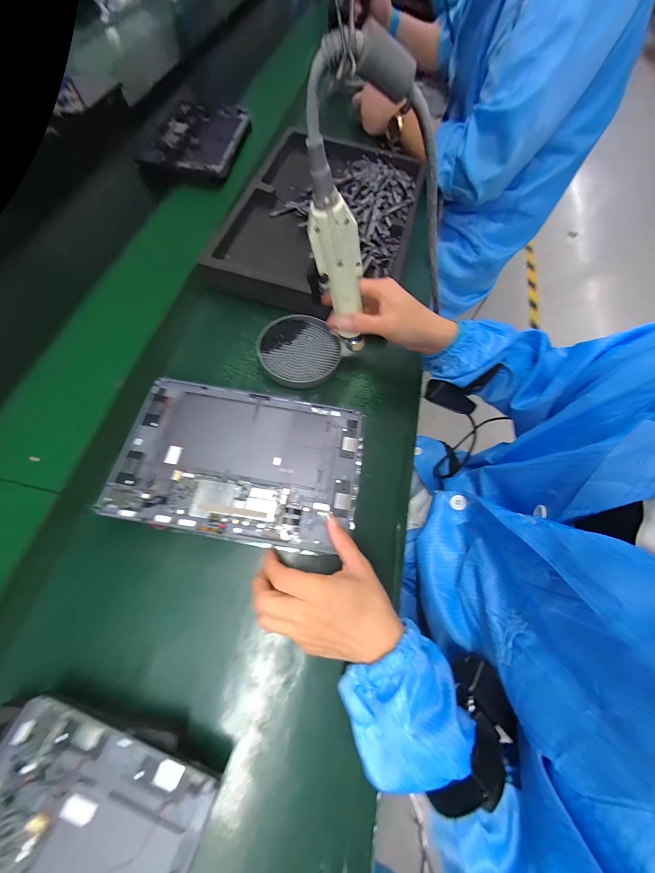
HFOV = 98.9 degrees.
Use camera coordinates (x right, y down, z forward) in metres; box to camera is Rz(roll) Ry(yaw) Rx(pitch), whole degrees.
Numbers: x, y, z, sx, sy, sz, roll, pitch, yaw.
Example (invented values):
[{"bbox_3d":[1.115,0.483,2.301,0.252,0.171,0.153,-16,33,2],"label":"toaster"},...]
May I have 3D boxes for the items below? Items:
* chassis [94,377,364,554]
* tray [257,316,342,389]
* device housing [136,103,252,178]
[{"bbox_3d":[-0.094,0.025,0.316,0.256,0.016,0.167,9,67,3],"label":"chassis"},{"bbox_3d":[-0.039,-0.122,0.399,0.110,0.020,0.110,0,67,-1],"label":"tray"},{"bbox_3d":[-0.257,-0.615,0.578,0.167,0.030,0.268,6,67,2],"label":"device housing"}]

